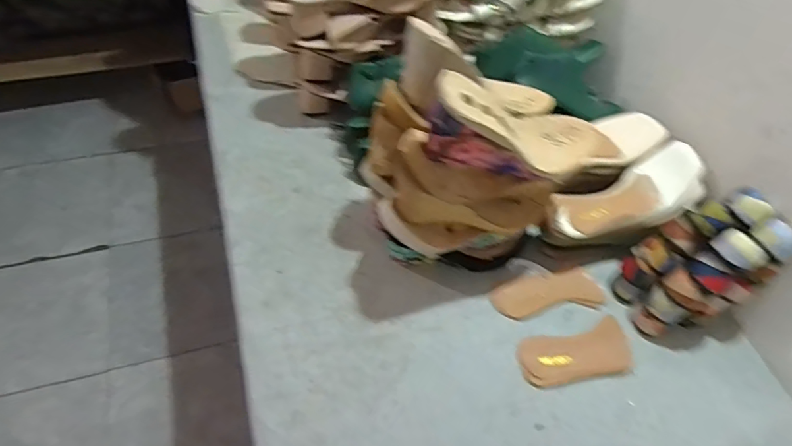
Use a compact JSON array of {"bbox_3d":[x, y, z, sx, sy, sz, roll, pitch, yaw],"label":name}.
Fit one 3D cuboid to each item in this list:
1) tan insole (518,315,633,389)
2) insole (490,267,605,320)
[{"bbox_3d":[0.248,0.182,0.700,0.161,0.009,0.074,-11,57,-13],"label":"tan insole"},{"bbox_3d":[0.222,0.103,0.754,0.165,0.005,0.067,-6,56,-10],"label":"insole"}]

